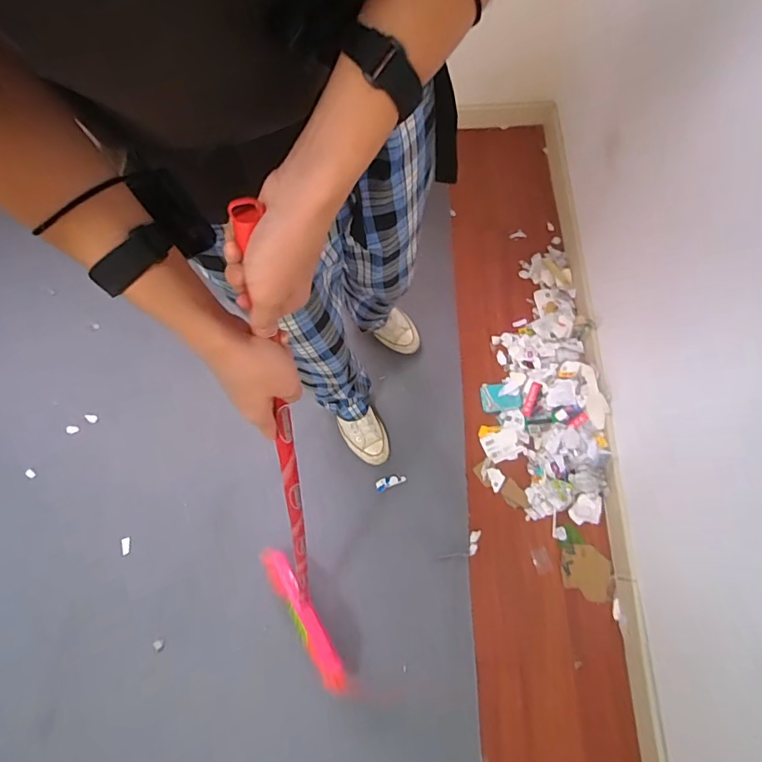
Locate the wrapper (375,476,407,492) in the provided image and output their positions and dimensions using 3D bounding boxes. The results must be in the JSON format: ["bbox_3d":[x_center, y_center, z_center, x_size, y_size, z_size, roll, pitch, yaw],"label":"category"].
[{"bbox_3d":[0.025,0.269,1.237,0.081,0.010,0.033,-15,73,-2],"label":"wrapper"}]

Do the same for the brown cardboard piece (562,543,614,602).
[{"bbox_3d":[0.508,0.474,1.152,0.118,0.009,0.127,3,73,3],"label":"brown cardboard piece"}]

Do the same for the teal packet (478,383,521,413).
[{"bbox_3d":[0.329,0.043,1.287,0.101,0.019,0.080,-5,73,1],"label":"teal packet"}]

